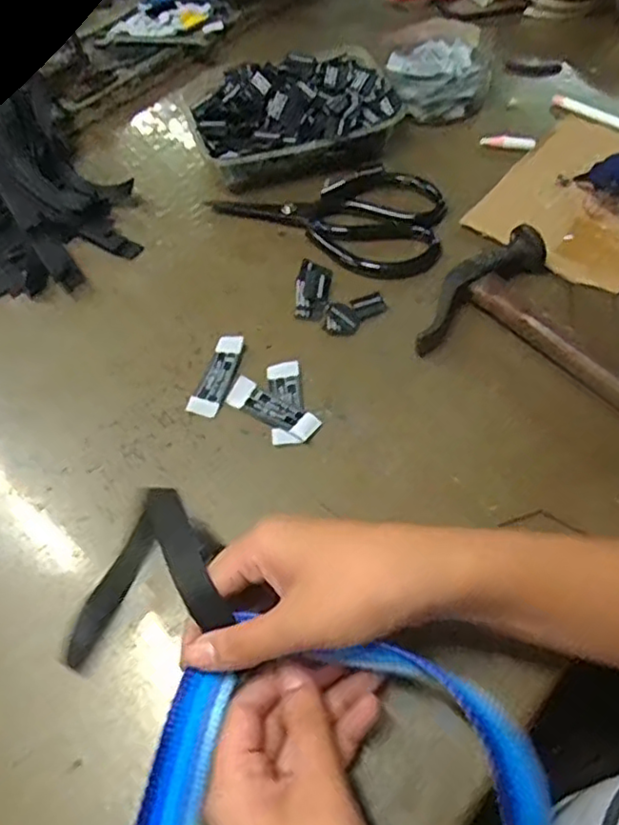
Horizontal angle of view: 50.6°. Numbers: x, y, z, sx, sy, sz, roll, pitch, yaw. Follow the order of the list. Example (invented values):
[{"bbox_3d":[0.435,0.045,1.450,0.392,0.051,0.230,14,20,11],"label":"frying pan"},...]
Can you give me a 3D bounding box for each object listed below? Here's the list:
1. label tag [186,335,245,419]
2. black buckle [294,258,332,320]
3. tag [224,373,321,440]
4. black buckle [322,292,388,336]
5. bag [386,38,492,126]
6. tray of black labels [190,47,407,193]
[{"bbox_3d":[-0.062,-0.025,0.439,0.021,0.005,0.063,14,61,11],"label":"label tag"},{"bbox_3d":[0.002,-0.088,0.469,0.024,0.011,0.048,7,59,7],"label":"black buckle"},{"bbox_3d":[-0.024,-0.003,0.421,0.064,0.005,0.020,29,64,18],"label":"tag"},{"bbox_3d":[0.032,-0.071,0.461,0.051,0.004,0.027,-31,62,-15],"label":"black buckle"},{"bbox_3d":[0.116,-0.299,0.580,0.081,0.027,0.092,-17,60,-8],"label":"bag"},{"bbox_3d":[-0.011,-0.248,0.549,0.170,0.039,0.122,-20,60,-9],"label":"tray of black labels"}]

